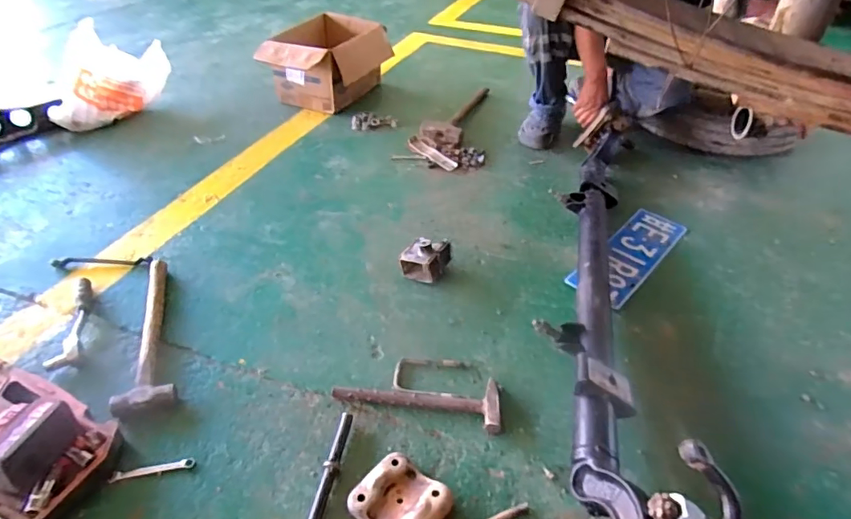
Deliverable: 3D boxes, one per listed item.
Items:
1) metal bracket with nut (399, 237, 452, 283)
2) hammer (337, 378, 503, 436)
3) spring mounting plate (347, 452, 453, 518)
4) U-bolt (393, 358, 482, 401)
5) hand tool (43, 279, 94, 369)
[{"bbox_3d":[0.002,-0.006,1.169,0.103,0.078,0.099,18,45,17],"label":"metal bracket with nut"},{"bbox_3d":[-0.009,0.248,0.923,0.302,0.031,0.100,9,43,8],"label":"hammer"},{"bbox_3d":[-0.039,0.376,0.768,0.135,0.033,0.118,30,49,28],"label":"spring mounting plate"},{"bbox_3d":[0.021,0.225,0.946,0.164,0.017,0.094,4,42,3],"label":"U-bolt"},{"bbox_3d":[-0.731,0.130,1.027,0.047,0.025,0.237,-8,43,-11],"label":"hand tool"}]

